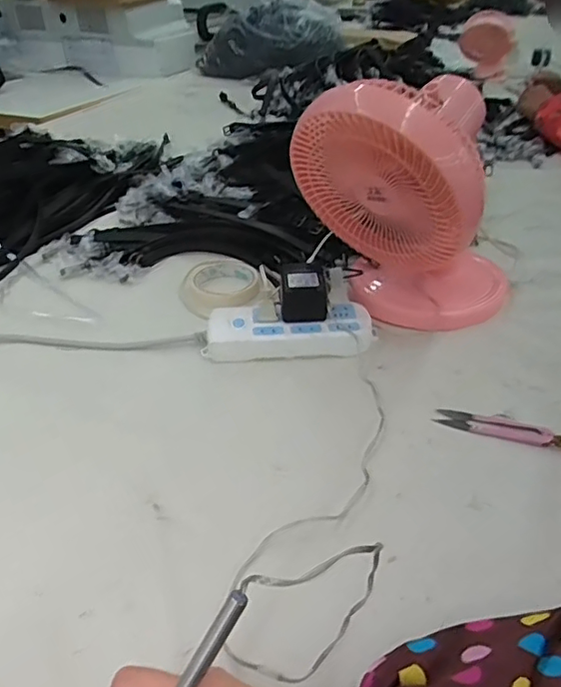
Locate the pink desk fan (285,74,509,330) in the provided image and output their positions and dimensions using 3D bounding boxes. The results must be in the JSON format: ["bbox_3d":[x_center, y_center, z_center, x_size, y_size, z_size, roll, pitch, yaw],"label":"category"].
[{"bbox_3d":[0.153,-0.157,0.648,0.208,0.246,0.193,-24,42,-28],"label":"pink desk fan"}]

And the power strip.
[{"bbox_3d":[0.011,-0.014,0.651,0.185,0.026,0.076,-1,37,0],"label":"power strip"}]

